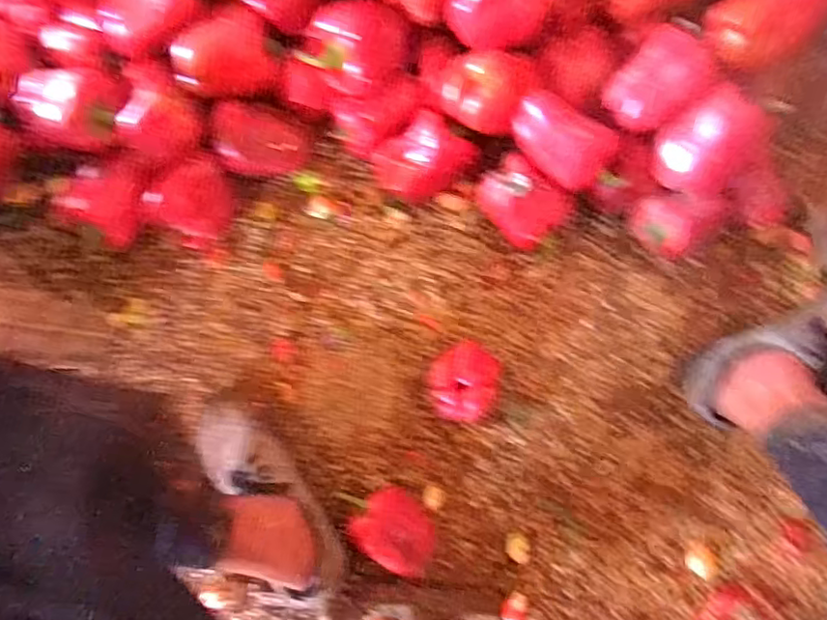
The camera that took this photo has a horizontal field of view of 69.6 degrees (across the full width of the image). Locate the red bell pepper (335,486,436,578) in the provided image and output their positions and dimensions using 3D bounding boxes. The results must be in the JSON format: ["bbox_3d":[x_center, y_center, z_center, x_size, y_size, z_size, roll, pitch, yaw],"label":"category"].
[{"bbox_3d":[-0.021,0.243,0.674,0.117,0.060,0.075,42,87,7],"label":"red bell pepper"}]

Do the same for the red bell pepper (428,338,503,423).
[{"bbox_3d":[0.063,0.085,0.686,0.087,0.071,0.083,0,83,3],"label":"red bell pepper"}]

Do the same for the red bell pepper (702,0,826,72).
[{"bbox_3d":[0.393,-0.324,0.652,0.122,0.065,0.085,-30,83,0],"label":"red bell pepper"}]

